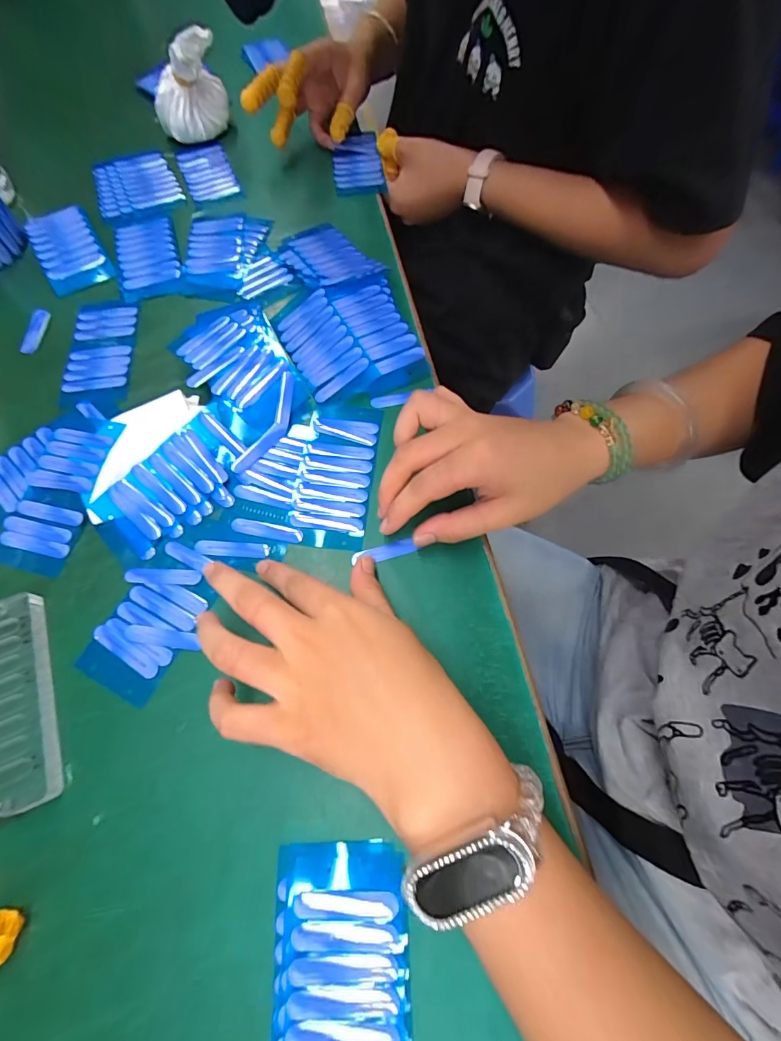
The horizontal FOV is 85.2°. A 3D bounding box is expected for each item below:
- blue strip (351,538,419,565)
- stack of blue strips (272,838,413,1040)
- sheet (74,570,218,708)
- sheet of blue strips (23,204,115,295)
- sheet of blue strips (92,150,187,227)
[{"bbox_3d":[-0.004,0.021,0.288,0.043,0.004,0.011,-11,67,-1],"label":"blue strip"},{"bbox_3d":[-0.023,0.227,0.195,0.065,0.008,0.127,-2,67,1],"label":"stack of blue strips"},{"bbox_3d":[-0.153,0.068,0.269,0.062,0.004,0.080,14,68,8],"label":"sheet"},{"bbox_3d":[-0.305,-0.257,0.403,0.056,0.022,0.089,-28,69,-10],"label":"sheet of blue strips"},{"bbox_3d":[-0.276,-0.361,0.459,0.085,0.007,0.108,-27,68,-9],"label":"sheet of blue strips"}]

